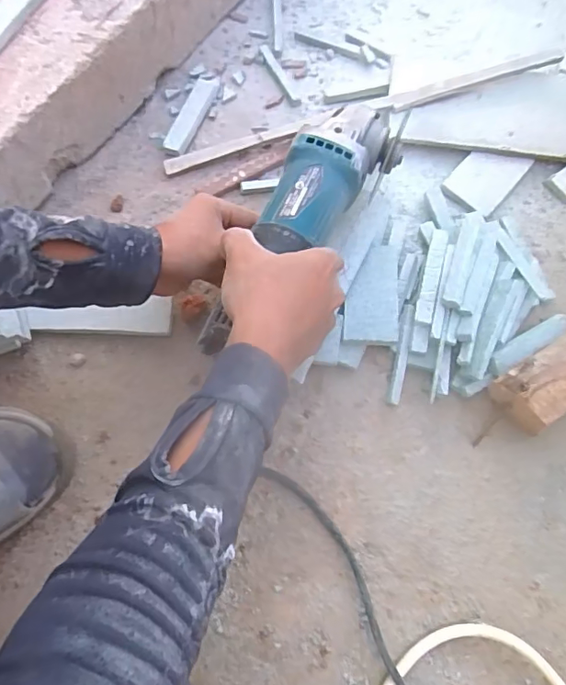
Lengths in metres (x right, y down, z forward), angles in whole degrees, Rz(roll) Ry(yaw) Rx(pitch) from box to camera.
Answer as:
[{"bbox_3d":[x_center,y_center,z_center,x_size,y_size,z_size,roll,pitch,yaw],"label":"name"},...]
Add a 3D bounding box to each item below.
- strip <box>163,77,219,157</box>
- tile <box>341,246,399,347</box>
[{"bbox_3d":[-0.101,-0.254,0.581,0.027,0.011,0.116,19,70,4],"label":"strip"},{"bbox_3d":[0.083,-0.047,0.491,0.048,0.011,0.099,3,71,4],"label":"tile"}]

